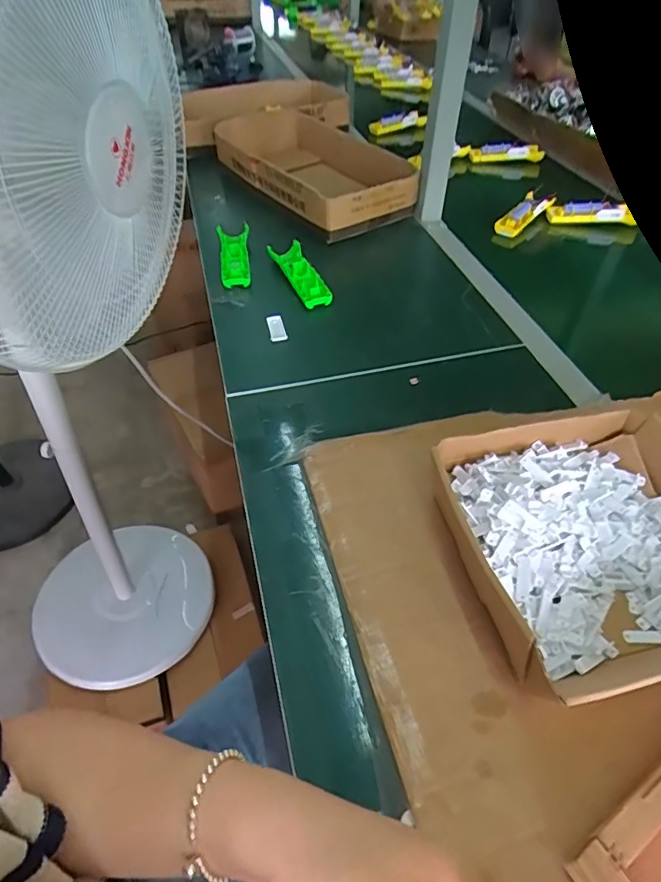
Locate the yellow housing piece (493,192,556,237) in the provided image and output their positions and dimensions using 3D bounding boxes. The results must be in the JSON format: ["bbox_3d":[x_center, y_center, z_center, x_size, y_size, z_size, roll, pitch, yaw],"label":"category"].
[{"bbox_3d":[0.360,-0.426,0.949,0.043,0.028,0.173,34,55,27],"label":"yellow housing piece"}]

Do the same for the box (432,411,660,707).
[{"bbox_3d":[0.226,0.082,0.441,0.228,0.059,0.231,-11,49,-11],"label":"box"}]

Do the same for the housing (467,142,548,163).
[{"bbox_3d":[0.410,-0.668,1.176,0.174,0.033,0.038,-2,47,-1],"label":"housing"}]

